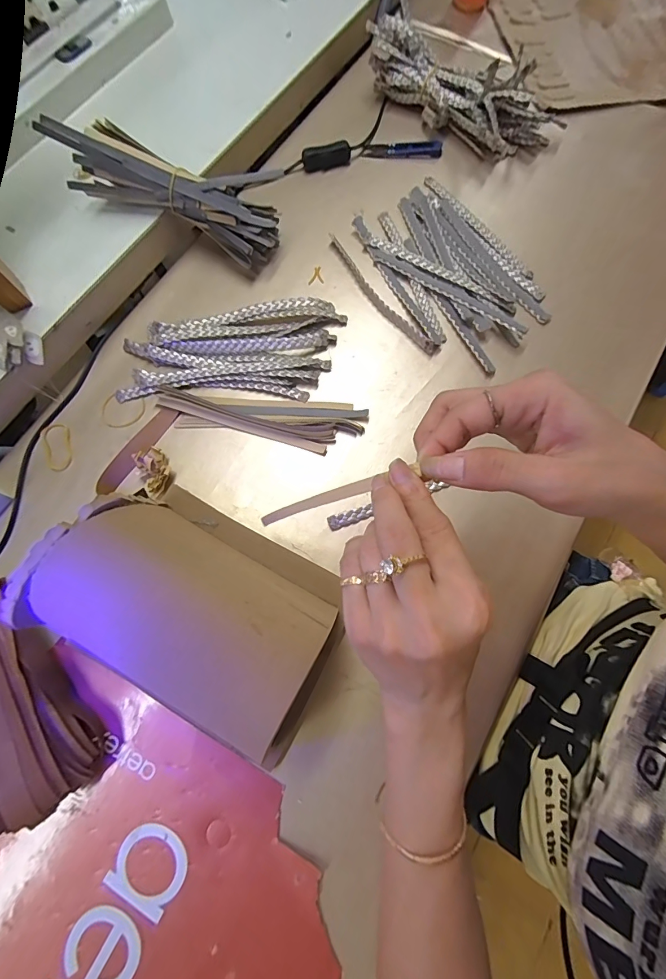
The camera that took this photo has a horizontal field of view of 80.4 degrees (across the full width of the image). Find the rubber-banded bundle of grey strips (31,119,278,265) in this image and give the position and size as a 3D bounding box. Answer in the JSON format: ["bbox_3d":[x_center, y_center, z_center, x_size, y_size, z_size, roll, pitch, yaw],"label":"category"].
[{"bbox_3d":[-0.174,-0.327,0.429,0.233,0.067,0.082,18,75,-9],"label":"rubber-banded bundle of grey strips"}]

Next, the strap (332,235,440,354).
[{"bbox_3d":[0.051,-0.217,0.435,0.018,0.012,0.184,-36,78,-10],"label":"strap"}]

